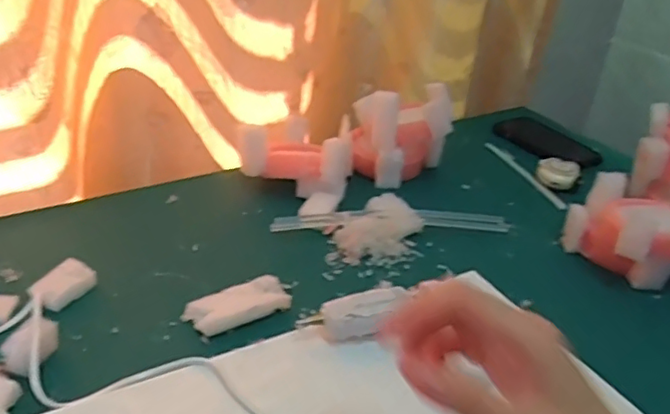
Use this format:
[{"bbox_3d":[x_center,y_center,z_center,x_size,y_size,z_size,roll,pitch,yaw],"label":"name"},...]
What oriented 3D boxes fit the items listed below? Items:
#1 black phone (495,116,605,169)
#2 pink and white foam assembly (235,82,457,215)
[{"bbox_3d":[0.306,-0.097,0.888,0.076,0.011,0.168,-10,33,-23],"label":"black phone"},{"bbox_3d":[0.013,-0.083,0.745,0.249,0.106,0.151,-19,37,-34],"label":"pink and white foam assembly"}]

